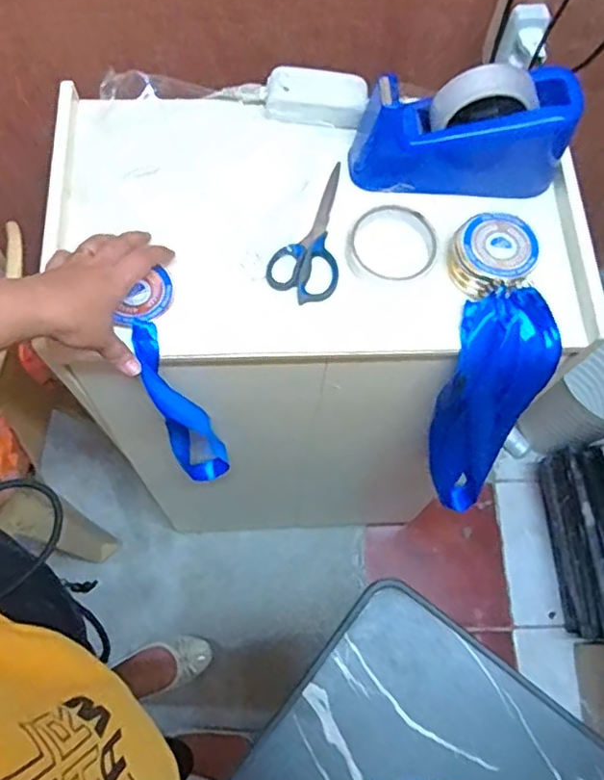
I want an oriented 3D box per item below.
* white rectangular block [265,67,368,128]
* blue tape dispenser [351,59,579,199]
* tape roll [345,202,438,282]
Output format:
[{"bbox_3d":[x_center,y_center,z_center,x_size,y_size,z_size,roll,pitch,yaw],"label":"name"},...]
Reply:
[{"bbox_3d":[0.015,-0.305,0.662,0.102,0.026,0.049,5,69,-1],"label":"white rectangular block"},{"bbox_3d":[0.157,-0.247,0.614,0.204,0.113,0.073,-7,69,-5],"label":"blue tape dispenser"},{"bbox_3d":[0.089,-0.148,0.614,0.086,0.019,0.088,1,69,-2],"label":"tape roll"}]

